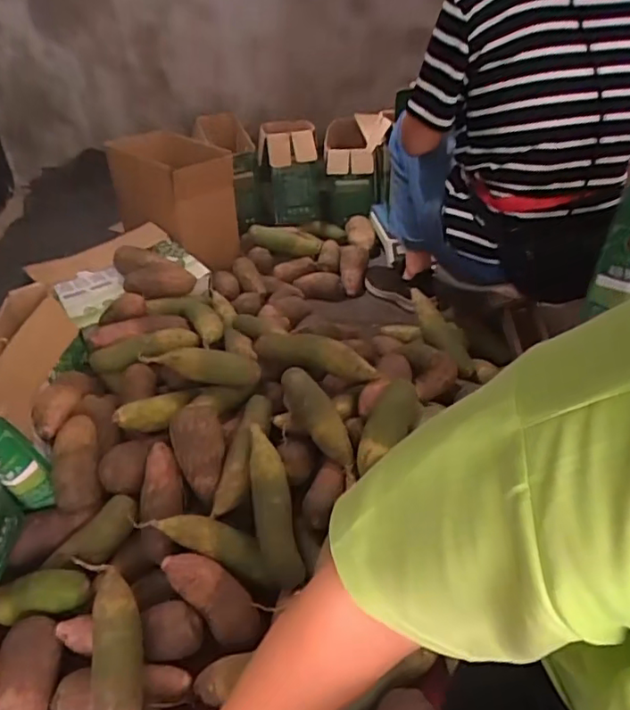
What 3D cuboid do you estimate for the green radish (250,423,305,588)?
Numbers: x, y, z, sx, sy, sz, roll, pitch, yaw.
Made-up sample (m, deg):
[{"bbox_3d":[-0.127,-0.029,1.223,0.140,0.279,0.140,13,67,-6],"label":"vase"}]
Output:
[{"bbox_3d":[-0.064,0.213,0.847,0.055,0.050,0.235,-10,68,-9],"label":"green radish"}]

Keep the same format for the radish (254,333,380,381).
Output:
[{"bbox_3d":[0.004,-0.003,1.006,0.218,0.052,0.066,9,38,17],"label":"radish"}]

